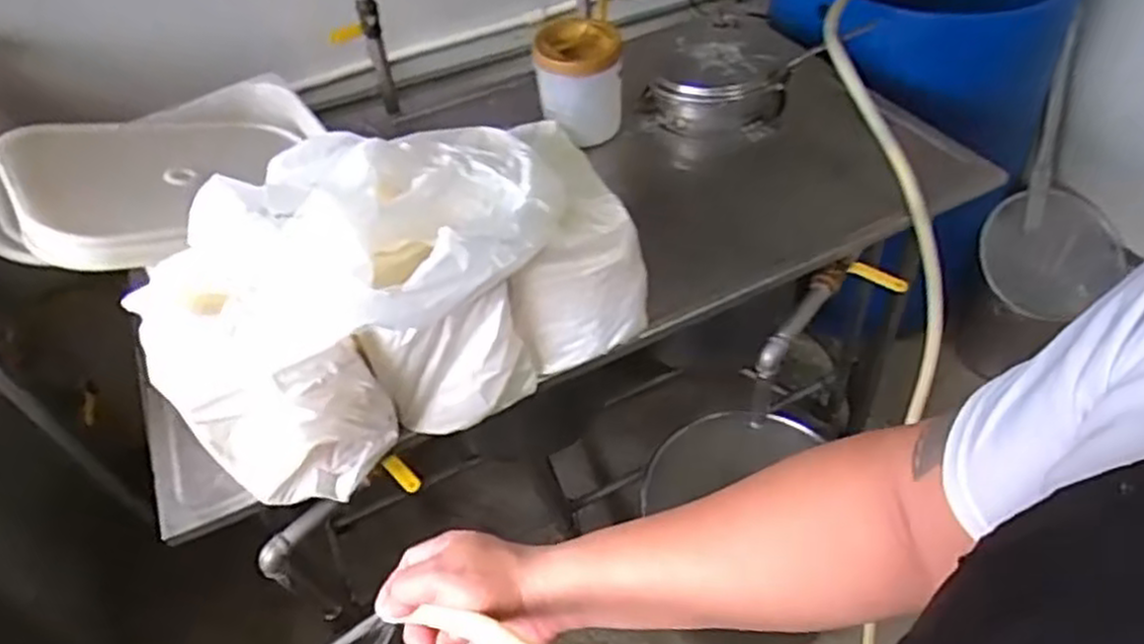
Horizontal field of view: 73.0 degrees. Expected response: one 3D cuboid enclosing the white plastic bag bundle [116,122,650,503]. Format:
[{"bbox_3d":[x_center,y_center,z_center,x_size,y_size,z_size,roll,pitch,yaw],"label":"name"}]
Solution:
[{"bbox_3d":[-0.169,-0.032,0.828,0.489,0.312,0.215,-32,50,-23],"label":"white plastic bag bundle"}]

